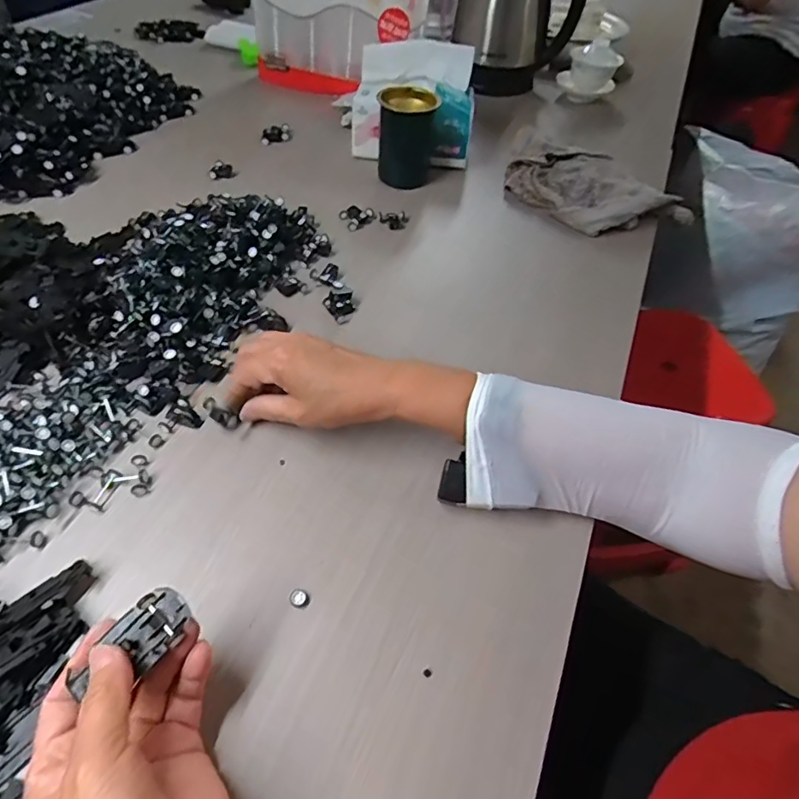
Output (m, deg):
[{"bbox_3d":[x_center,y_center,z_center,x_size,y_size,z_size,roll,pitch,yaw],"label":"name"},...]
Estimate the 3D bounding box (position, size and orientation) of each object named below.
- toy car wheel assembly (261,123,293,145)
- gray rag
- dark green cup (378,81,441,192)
[{"bbox_3d":[-0.177,-0.384,0.759,0.045,0.015,0.032,-9,52,-13],"label":"toy car wheel assembly"},{"bbox_3d":[0.251,-0.254,0.670,0.247,0.062,0.116,21,52,11],"label":"gray rag"},{"bbox_3d":[0.009,-0.345,0.683,0.069,0.091,0.072,3,51,-4],"label":"dark green cup"}]

